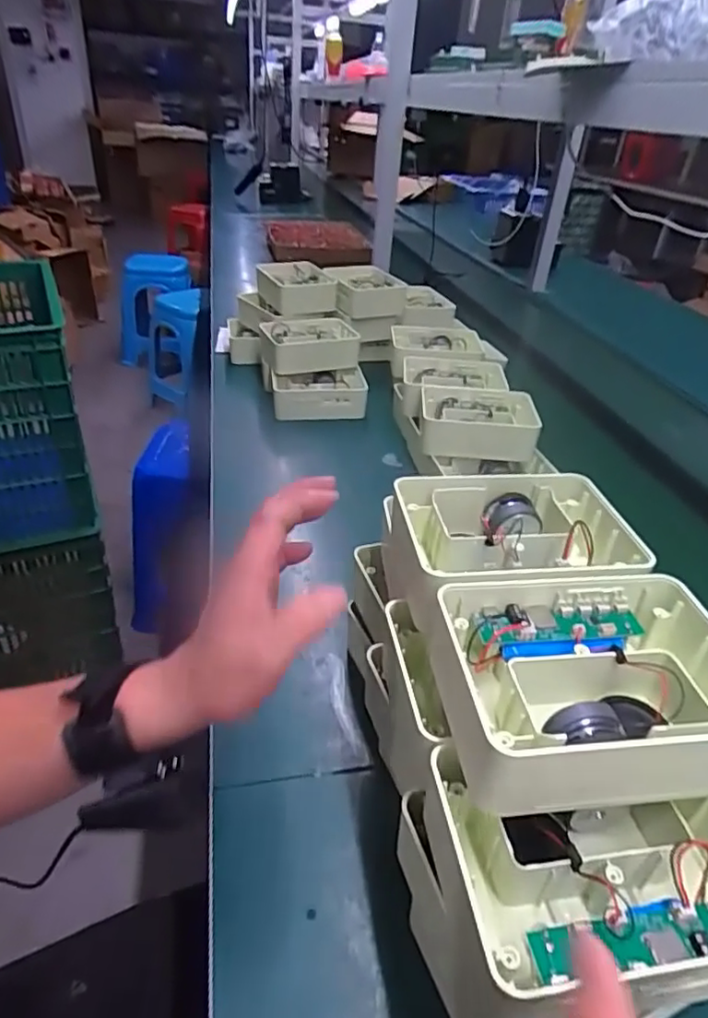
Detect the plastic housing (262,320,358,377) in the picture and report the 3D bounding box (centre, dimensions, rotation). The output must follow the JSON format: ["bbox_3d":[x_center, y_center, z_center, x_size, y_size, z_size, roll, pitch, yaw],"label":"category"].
[{"bbox_3d":[-0.076,-0.267,0.982,0.149,0.055,0.118,-7,37,-18],"label":"plastic housing"}]

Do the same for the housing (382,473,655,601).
[{"bbox_3d":[0.098,0.027,0.393,0.161,0.054,0.108,0,35,-10],"label":"housing"}]

